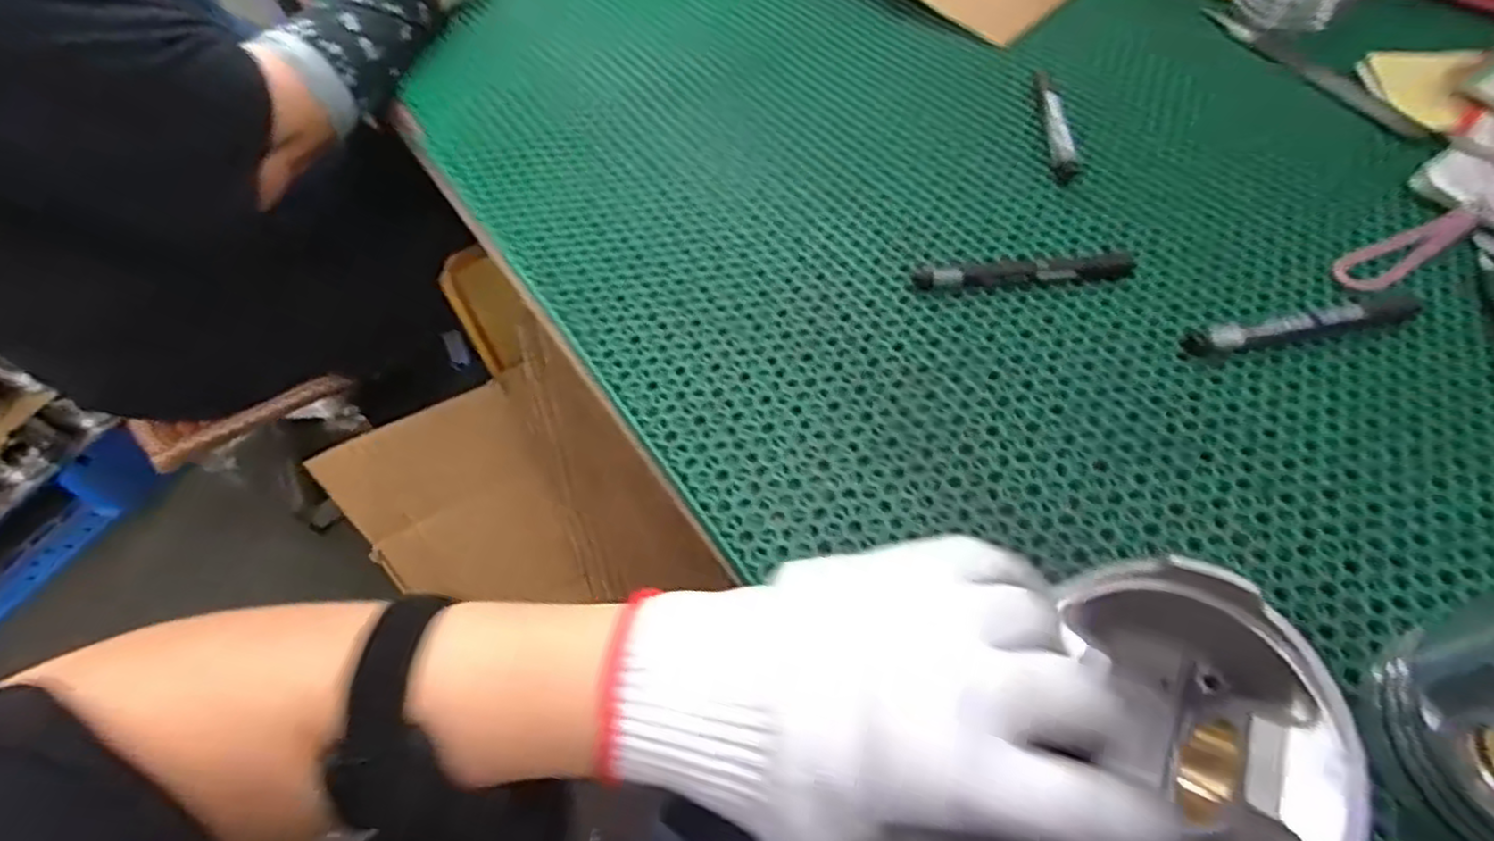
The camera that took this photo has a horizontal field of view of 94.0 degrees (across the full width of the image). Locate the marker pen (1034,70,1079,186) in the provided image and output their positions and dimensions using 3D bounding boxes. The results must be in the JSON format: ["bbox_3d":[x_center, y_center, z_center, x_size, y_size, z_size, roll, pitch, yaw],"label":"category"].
[{"bbox_3d":[0.252,-0.248,0.570,0.019,0.014,0.145,1,57,6],"label":"marker pen"}]

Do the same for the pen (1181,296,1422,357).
[{"bbox_3d":[0.356,-0.062,0.443,0.152,0.017,0.023,-8,56,0],"label":"pen"}]

